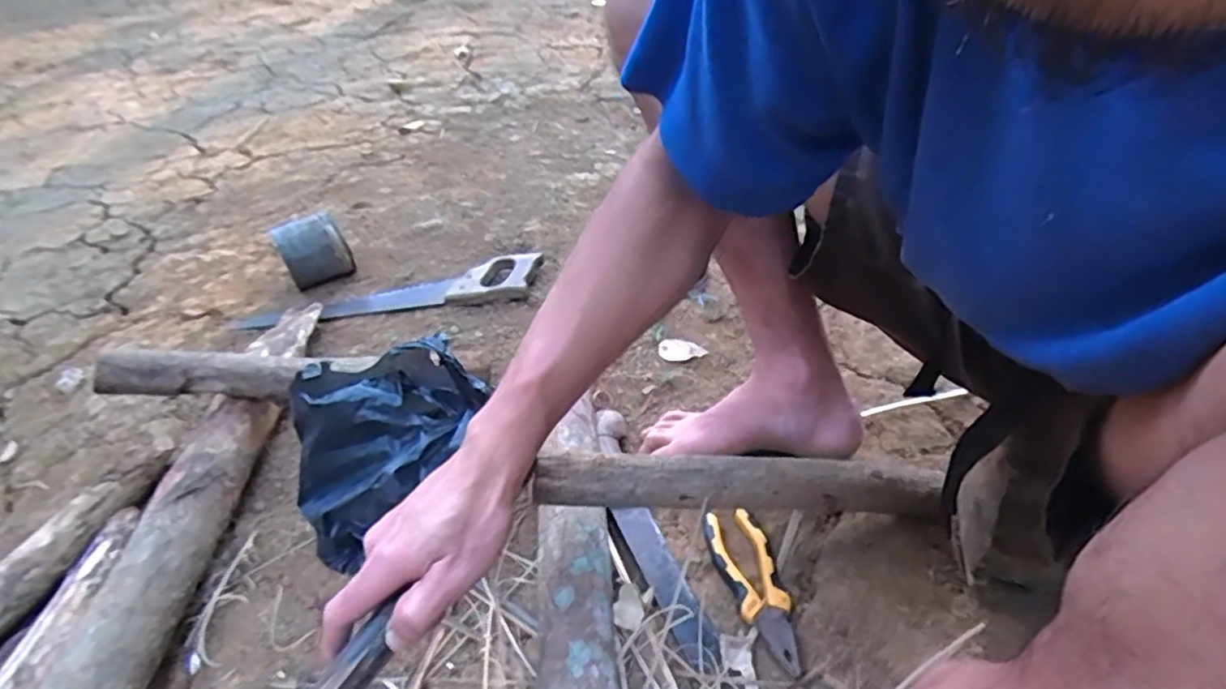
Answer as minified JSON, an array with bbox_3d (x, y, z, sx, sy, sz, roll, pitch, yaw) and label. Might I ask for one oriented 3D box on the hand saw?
[{"bbox_3d":[-0.313,-0.071,0.914,0.427,0.018,0.090,-10,41,-4],"label":"hand saw"}]

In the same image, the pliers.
[{"bbox_3d":[0.117,0.204,0.552,0.050,0.020,0.145,-9,41,-3],"label":"pliers"}]

